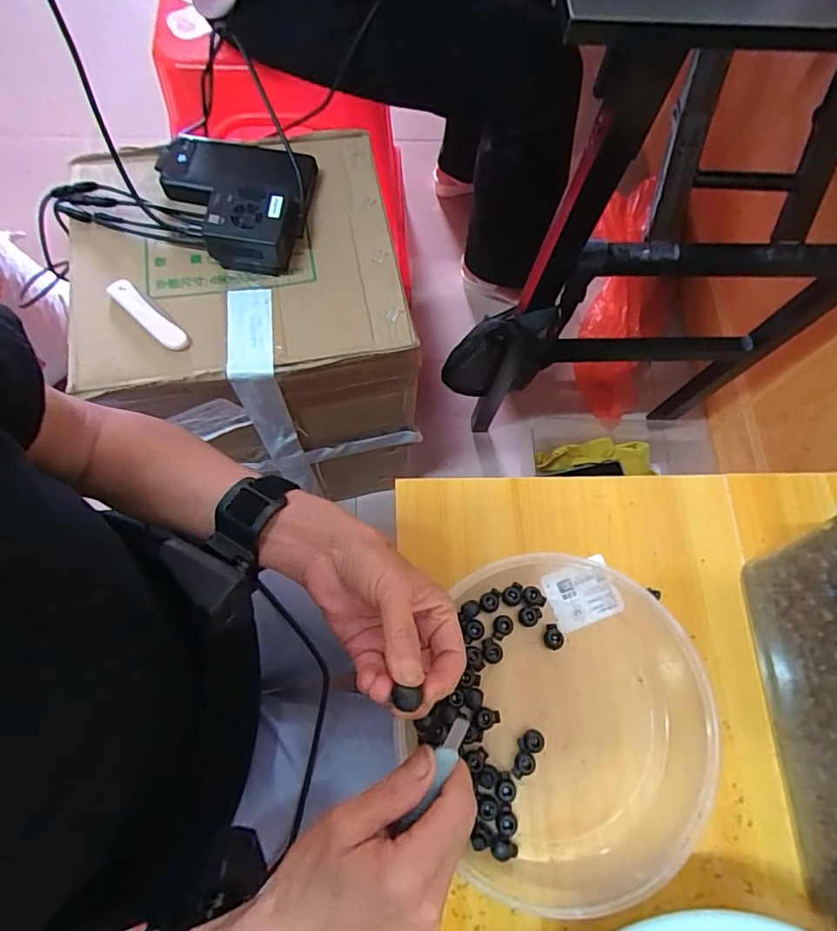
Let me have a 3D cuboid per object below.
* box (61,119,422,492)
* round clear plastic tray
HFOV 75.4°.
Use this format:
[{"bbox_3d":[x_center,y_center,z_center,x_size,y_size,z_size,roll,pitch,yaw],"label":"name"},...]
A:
[{"bbox_3d":[-0.187,-0.184,0.666,0.312,0.258,0.282,-12,72,-6],"label":"box"},{"bbox_3d":[0.109,0.185,0.401,0.206,0.043,0.233,20,71,5],"label":"round clear plastic tray"}]

